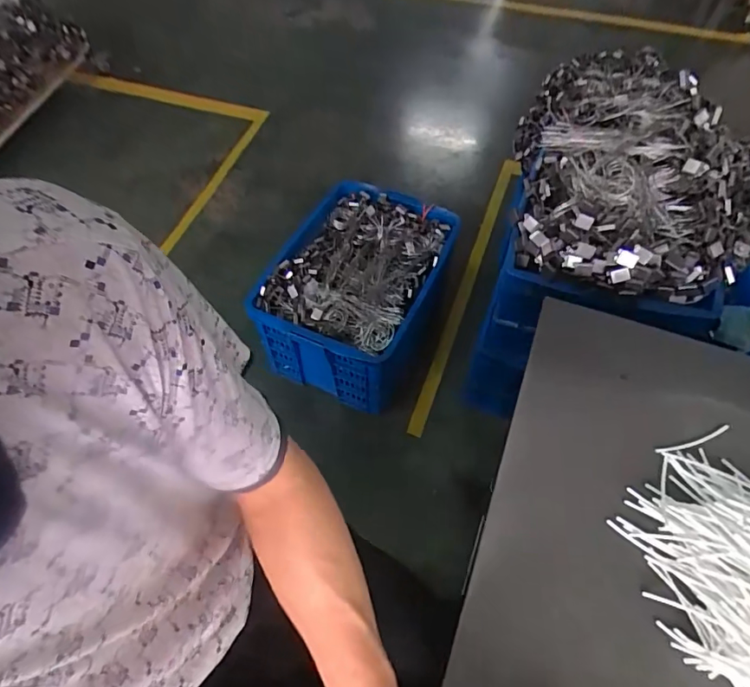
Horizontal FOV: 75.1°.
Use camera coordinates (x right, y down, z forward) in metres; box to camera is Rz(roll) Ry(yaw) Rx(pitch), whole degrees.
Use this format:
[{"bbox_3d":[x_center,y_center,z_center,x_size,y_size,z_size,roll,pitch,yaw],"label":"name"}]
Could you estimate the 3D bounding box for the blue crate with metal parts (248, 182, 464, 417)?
[{"bbox_3d":[-0.064,-0.165,1.517,0.448,0.303,0.575,23,60,14],"label":"blue crate with metal parts"}]

